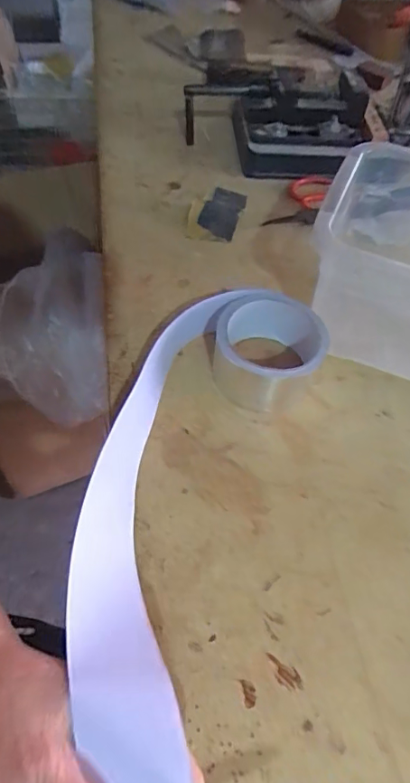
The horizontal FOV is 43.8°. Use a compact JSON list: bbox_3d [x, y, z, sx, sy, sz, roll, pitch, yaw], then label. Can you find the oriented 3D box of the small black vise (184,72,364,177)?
[{"bbox_3d":[0.093,-0.349,0.664,0.235,0.075,0.139,0,52,-6],"label":"small black vise"}]

